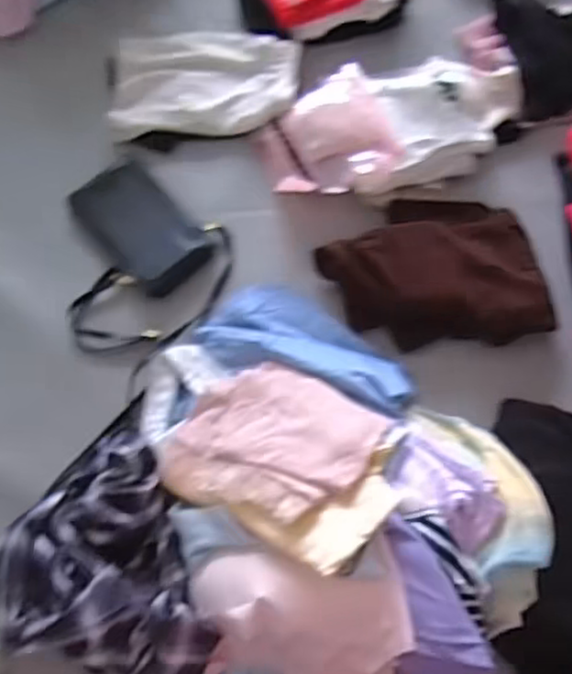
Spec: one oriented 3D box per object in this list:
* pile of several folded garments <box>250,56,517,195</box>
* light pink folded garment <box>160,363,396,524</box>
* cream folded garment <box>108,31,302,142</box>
[{"bbox_3d":[0.152,-0.301,0.924,0.375,0.046,0.196,-17,74,-7],"label":"pile of several folded garments"},{"bbox_3d":[-0.012,0.118,0.748,0.213,0.056,0.213,14,54,34],"label":"light pink folded garment"},{"bbox_3d":[-0.114,-0.366,0.963,0.272,0.040,0.177,-7,73,-4],"label":"cream folded garment"}]

